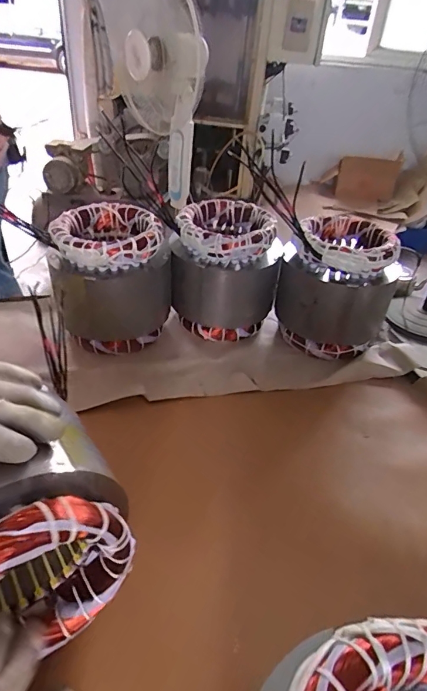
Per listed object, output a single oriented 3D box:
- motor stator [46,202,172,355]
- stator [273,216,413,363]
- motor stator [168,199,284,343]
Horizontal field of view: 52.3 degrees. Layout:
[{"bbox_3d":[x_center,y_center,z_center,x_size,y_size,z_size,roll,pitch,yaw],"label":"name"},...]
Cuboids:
[{"bbox_3d":[-0.131,-0.087,0.581,0.145,0.155,0.129,-2,37,-9],"label":"motor stator"},{"bbox_3d":[0.160,-0.076,0.589,0.144,0.153,0.141,13,38,11],"label":"stator"},{"bbox_3d":[0.017,-0.104,0.613,0.140,0.154,0.128,7,37,3],"label":"motor stator"}]

